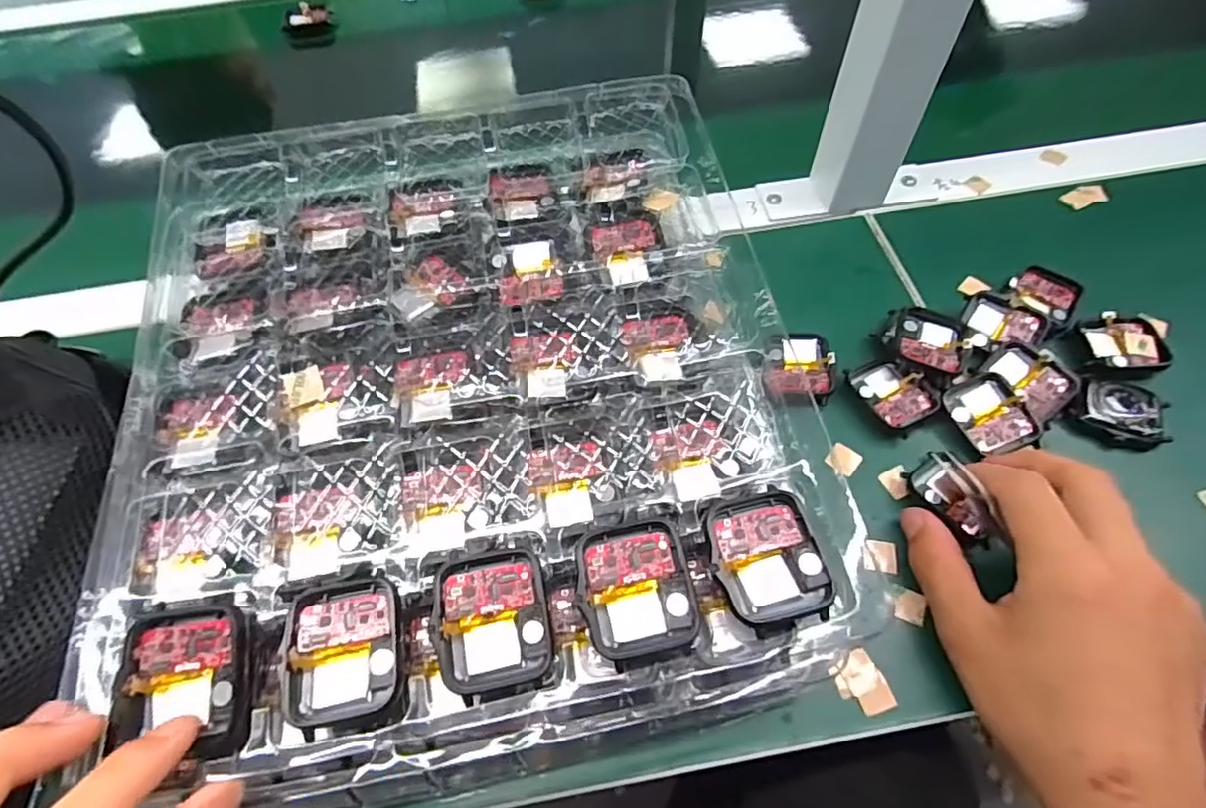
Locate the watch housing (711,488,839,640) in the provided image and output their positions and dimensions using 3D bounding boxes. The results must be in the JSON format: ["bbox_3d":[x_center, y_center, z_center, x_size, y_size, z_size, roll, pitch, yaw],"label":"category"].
[{"bbox_3d":[0.057,0.054,0.207,0.036,0.008,0.046,-13,59,-5],"label":"watch housing"}]

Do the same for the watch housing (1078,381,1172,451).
[{"bbox_3d":[0.278,0.005,0.318,0.040,0.010,0.039,13,60,11],"label":"watch housing"}]

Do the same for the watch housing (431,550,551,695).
[{"bbox_3d":[-0.037,0.074,0.203,0.037,0.016,0.043,-10,59,-3],"label":"watch housing"}]

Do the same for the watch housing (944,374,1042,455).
[{"bbox_3d":[0.205,0.006,0.315,0.032,0.009,0.045,-23,60,-11],"label":"watch housing"}]

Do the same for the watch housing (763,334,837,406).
[{"bbox_3d":[0.113,-0.021,0.340,0.039,0.011,0.045,8,59,8],"label":"watch housing"}]

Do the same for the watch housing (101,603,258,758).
[{"bbox_3d":[-0.135,0.090,0.194,0.042,0.011,0.044,-4,59,1],"label":"watch housing"}]

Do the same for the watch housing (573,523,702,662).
[{"bbox_3d":[0.012,0.065,0.206,0.038,0.018,0.042,-10,59,-3],"label":"watch housing"}]

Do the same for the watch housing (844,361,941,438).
[{"bbox_3d":[0.160,-0.007,0.327,0.035,0.005,0.043,-29,62,-14],"label":"watch housing"}]

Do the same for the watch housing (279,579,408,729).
[{"bbox_3d":[-0.086,0.082,0.199,0.037,0.007,0.043,-10,59,-3],"label":"watch housing"}]

